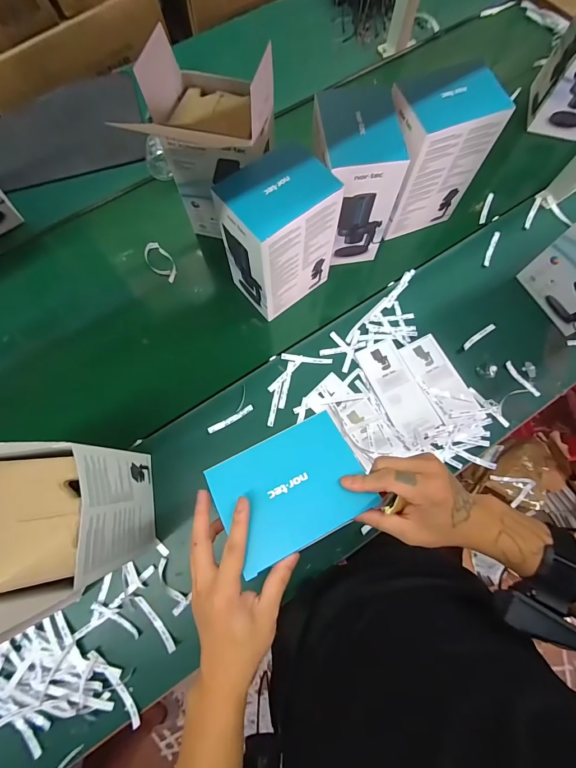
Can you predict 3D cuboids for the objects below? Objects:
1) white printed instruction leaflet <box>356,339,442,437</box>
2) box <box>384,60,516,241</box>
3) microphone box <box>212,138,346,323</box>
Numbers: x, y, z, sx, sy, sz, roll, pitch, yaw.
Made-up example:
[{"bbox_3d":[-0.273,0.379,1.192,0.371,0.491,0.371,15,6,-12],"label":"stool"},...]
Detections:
[{"bbox_3d":[0.201,0.006,0.624,0.083,0.006,0.179,-25,77,-6],"label":"white printed instruction leaflet"},{"bbox_3d":[0.249,-0.389,0.625,0.154,0.239,0.093,-18,76,-5],"label":"box"},{"bbox_3d":[-0.013,-0.236,0.571,0.152,0.217,0.115,-37,78,-9],"label":"microphone box"}]

